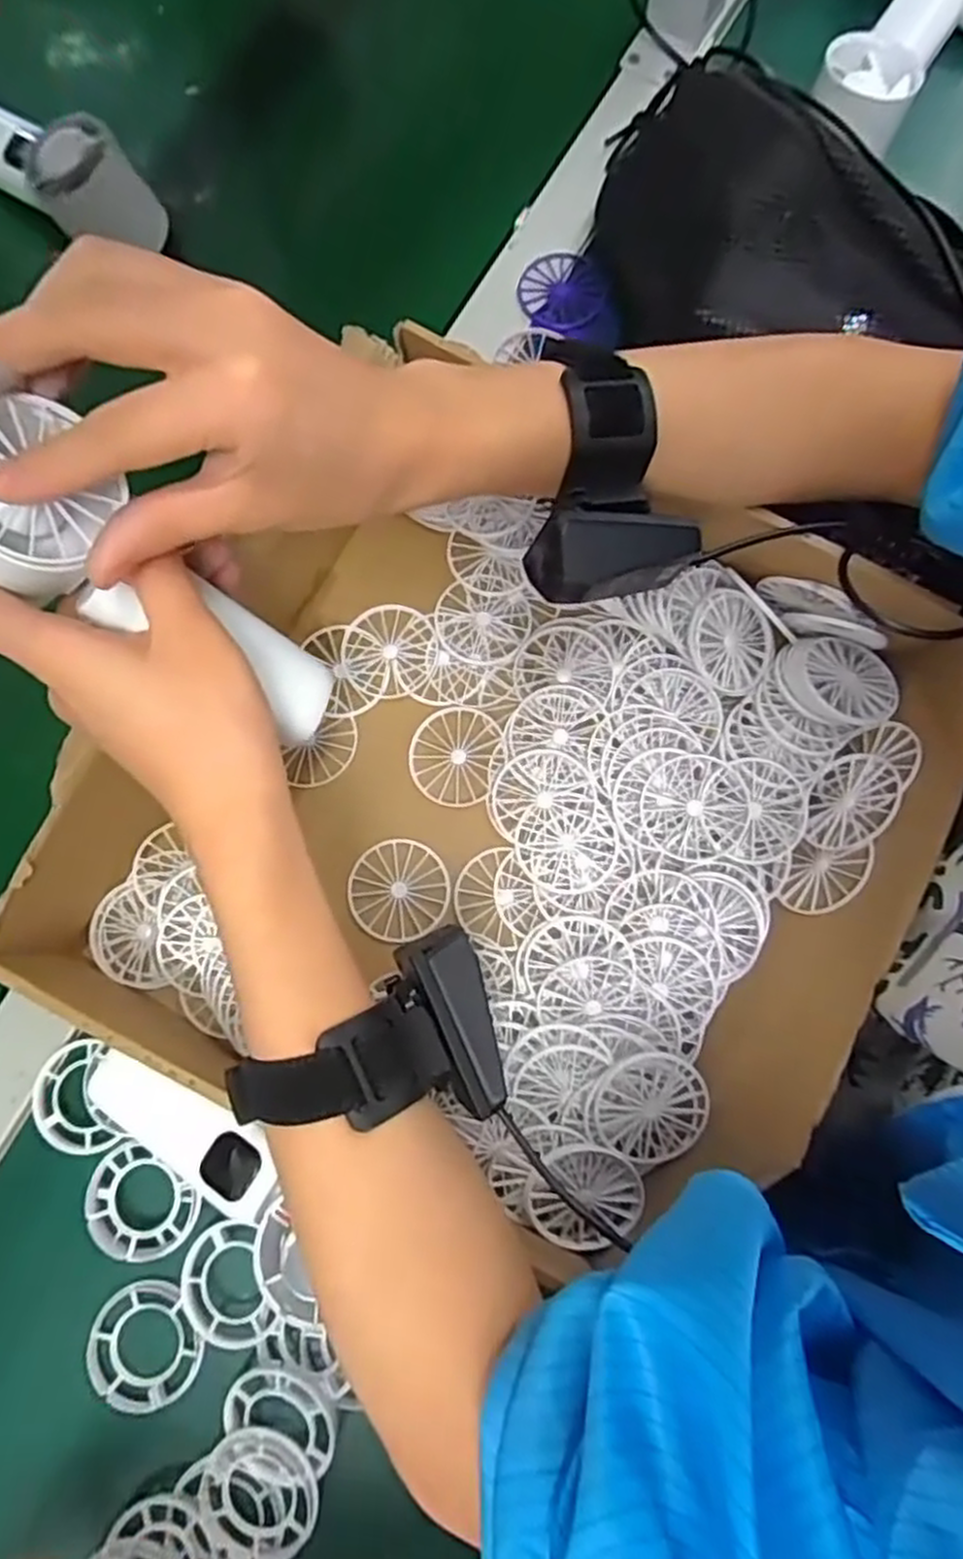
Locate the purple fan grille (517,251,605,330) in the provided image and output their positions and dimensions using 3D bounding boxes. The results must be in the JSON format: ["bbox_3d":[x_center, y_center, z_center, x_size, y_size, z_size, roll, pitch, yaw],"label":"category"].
[{"bbox_3d":[0.046,-0.286,0.452,0.046,0.011,0.049,0,80,0],"label":"purple fan grille"}]

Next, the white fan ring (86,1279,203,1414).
[{"bbox_3d":[-0.155,0.260,0.356,0.051,0.012,0.052,0,80,0],"label":"white fan ring"}]

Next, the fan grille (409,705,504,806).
[{"bbox_3d":[-0.014,-0.012,0.400,0.044,0.007,0.049,14,80,2],"label":"fan grille"}]

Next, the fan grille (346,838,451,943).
[{"bbox_3d":[-0.042,0.055,0.391,0.050,0.004,0.048,0,80,0],"label":"fan grille"}]

